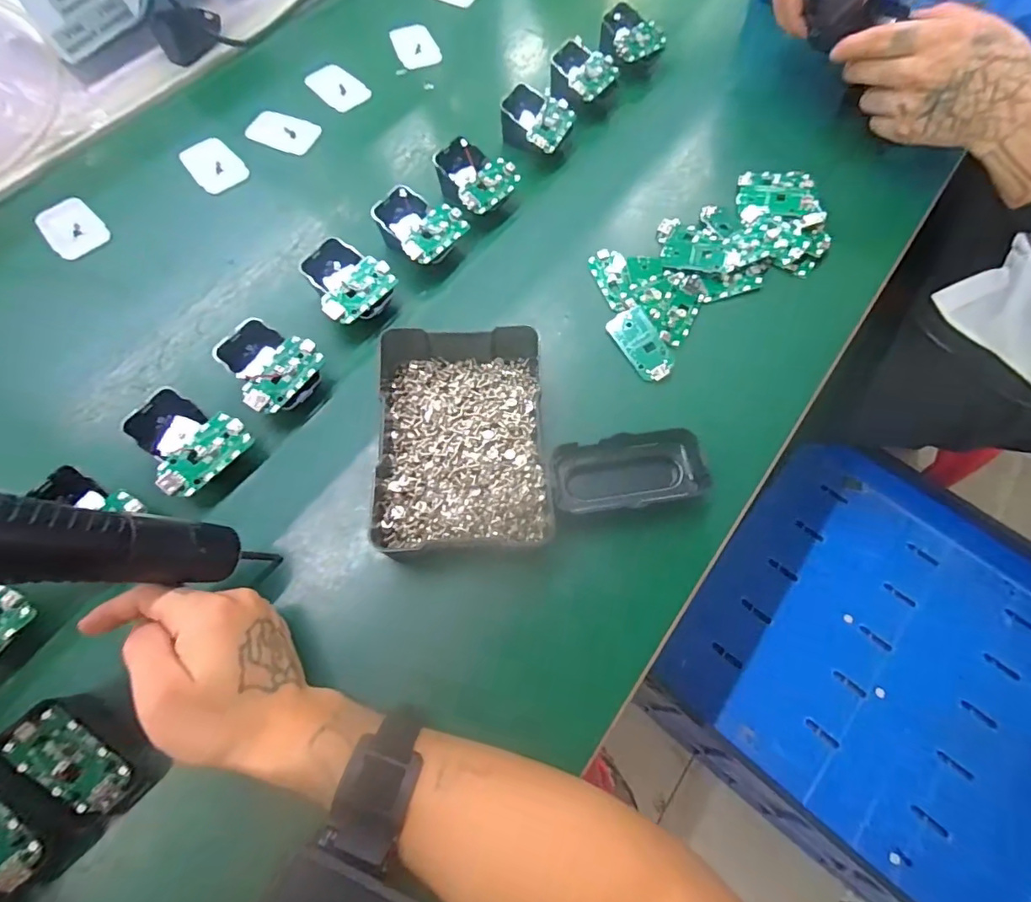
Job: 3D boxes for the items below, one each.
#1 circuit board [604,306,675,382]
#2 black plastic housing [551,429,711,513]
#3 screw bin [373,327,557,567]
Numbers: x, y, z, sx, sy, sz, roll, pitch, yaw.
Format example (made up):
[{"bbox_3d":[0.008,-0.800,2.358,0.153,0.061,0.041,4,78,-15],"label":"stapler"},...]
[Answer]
[{"bbox_3d":[0.104,-0.087,0.421,0.035,0.009,0.062,-29,70,-11],"label":"circuit board"},{"bbox_3d":[0.080,0.015,0.372,0.108,0.028,0.049,-10,67,-3],"label":"black plastic housing"},{"bbox_3d":[-0.038,-0.009,0.368,0.121,0.042,0.167,-4,67,-1],"label":"screw bin"}]

